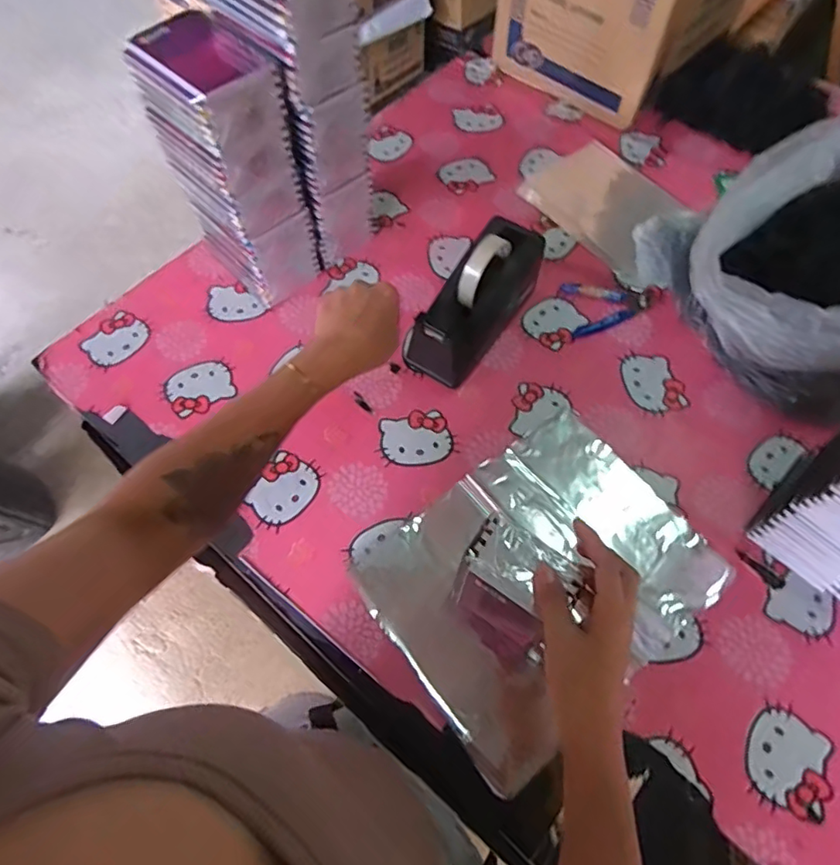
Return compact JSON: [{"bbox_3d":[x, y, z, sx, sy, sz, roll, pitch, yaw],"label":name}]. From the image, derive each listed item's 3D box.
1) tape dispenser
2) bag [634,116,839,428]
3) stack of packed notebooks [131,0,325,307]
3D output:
[{"bbox_3d":[0.067,-0.158,0.669,0.080,0.118,0.208,33,67,16],"label":"tape dispenser"},{"bbox_3d":[0.487,-0.217,0.660,0.320,0.167,0.324,-24,65,-13],"label":"bag"},{"bbox_3d":[-0.209,-0.292,0.646,0.108,0.279,0.137,-38,69,-19],"label":"stack of packed notebooks"}]

